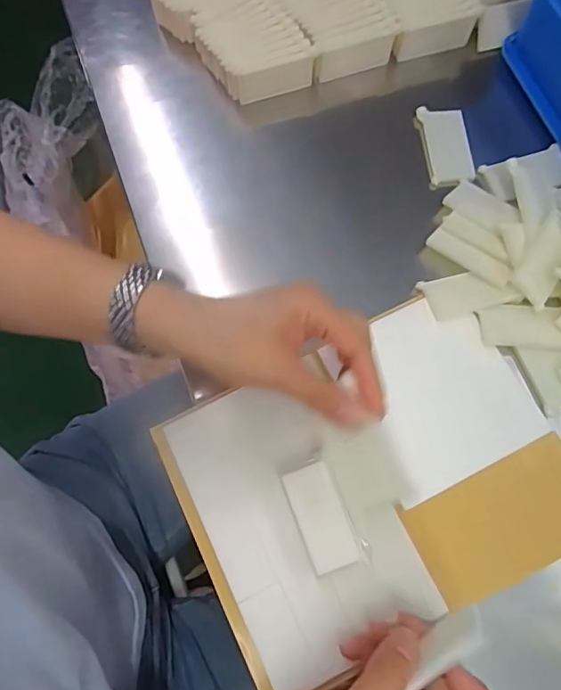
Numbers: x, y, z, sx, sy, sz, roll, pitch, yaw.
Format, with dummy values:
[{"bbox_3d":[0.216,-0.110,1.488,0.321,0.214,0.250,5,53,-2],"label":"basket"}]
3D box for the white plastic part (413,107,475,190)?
[{"bbox_3d":[0.151,-0.182,0.460,0.039,0.011,0.080,-7,74,0],"label":"white plastic part"}]

